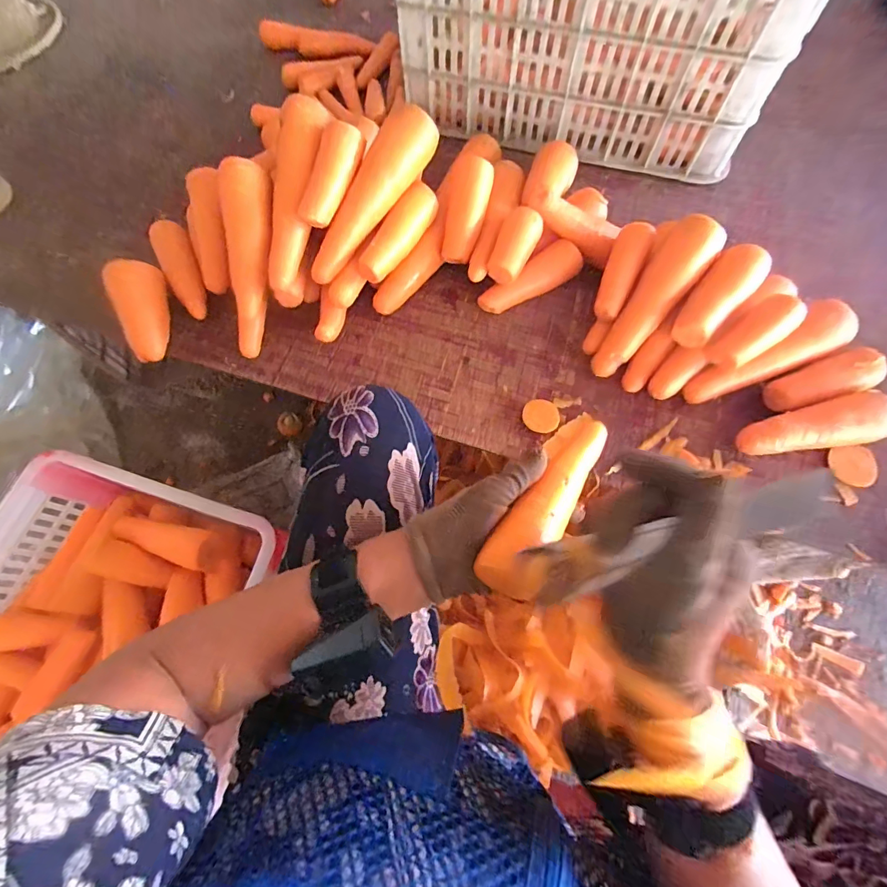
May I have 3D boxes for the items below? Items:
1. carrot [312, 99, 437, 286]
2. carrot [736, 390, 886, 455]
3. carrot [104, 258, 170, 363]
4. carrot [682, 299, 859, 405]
[{"bbox_3d":[-0.083,-0.277,0.482,0.046,0.044,0.213,37,96,13],"label":"carrot"},{"bbox_3d":[0.412,-0.014,0.464,0.178,0.049,0.056,-16,69,-5],"label":"carrot"},{"bbox_3d":[-0.360,-0.158,0.505,0.046,0.044,0.125,-13,86,-4],"label":"carrot"},{"bbox_3d":[0.371,-0.098,0.487,0.192,0.063,0.057,-23,71,-8],"label":"carrot"}]

